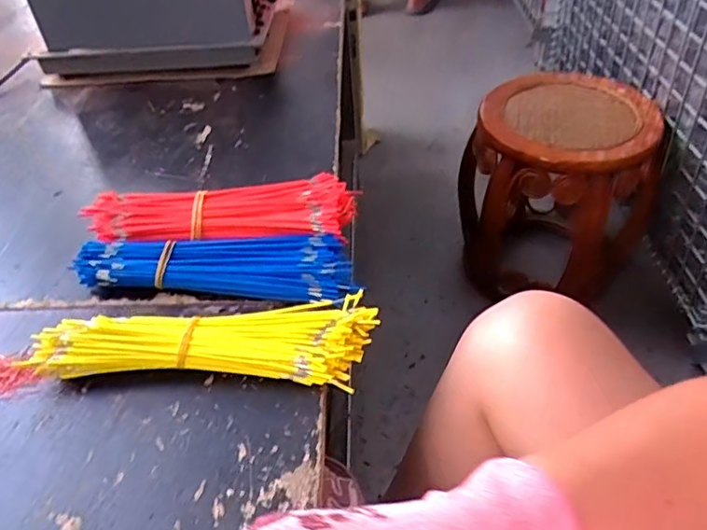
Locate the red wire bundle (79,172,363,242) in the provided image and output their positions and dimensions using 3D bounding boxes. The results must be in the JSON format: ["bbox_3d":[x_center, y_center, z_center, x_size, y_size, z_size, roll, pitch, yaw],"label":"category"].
[{"bbox_3d":[-0.129,-0.053,0.580,0.262,0.035,0.087,-2,44,3],"label":"red wire bundle"}]

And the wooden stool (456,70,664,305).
[{"bbox_3d":[0.401,-0.137,1.166,0.340,0.394,0.271,0,44,5],"label":"wooden stool"}]

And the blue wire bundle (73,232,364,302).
[{"bbox_3d":[-0.124,-0.002,0.531,0.248,0.028,0.069,2,45,8],"label":"blue wire bundle"}]

